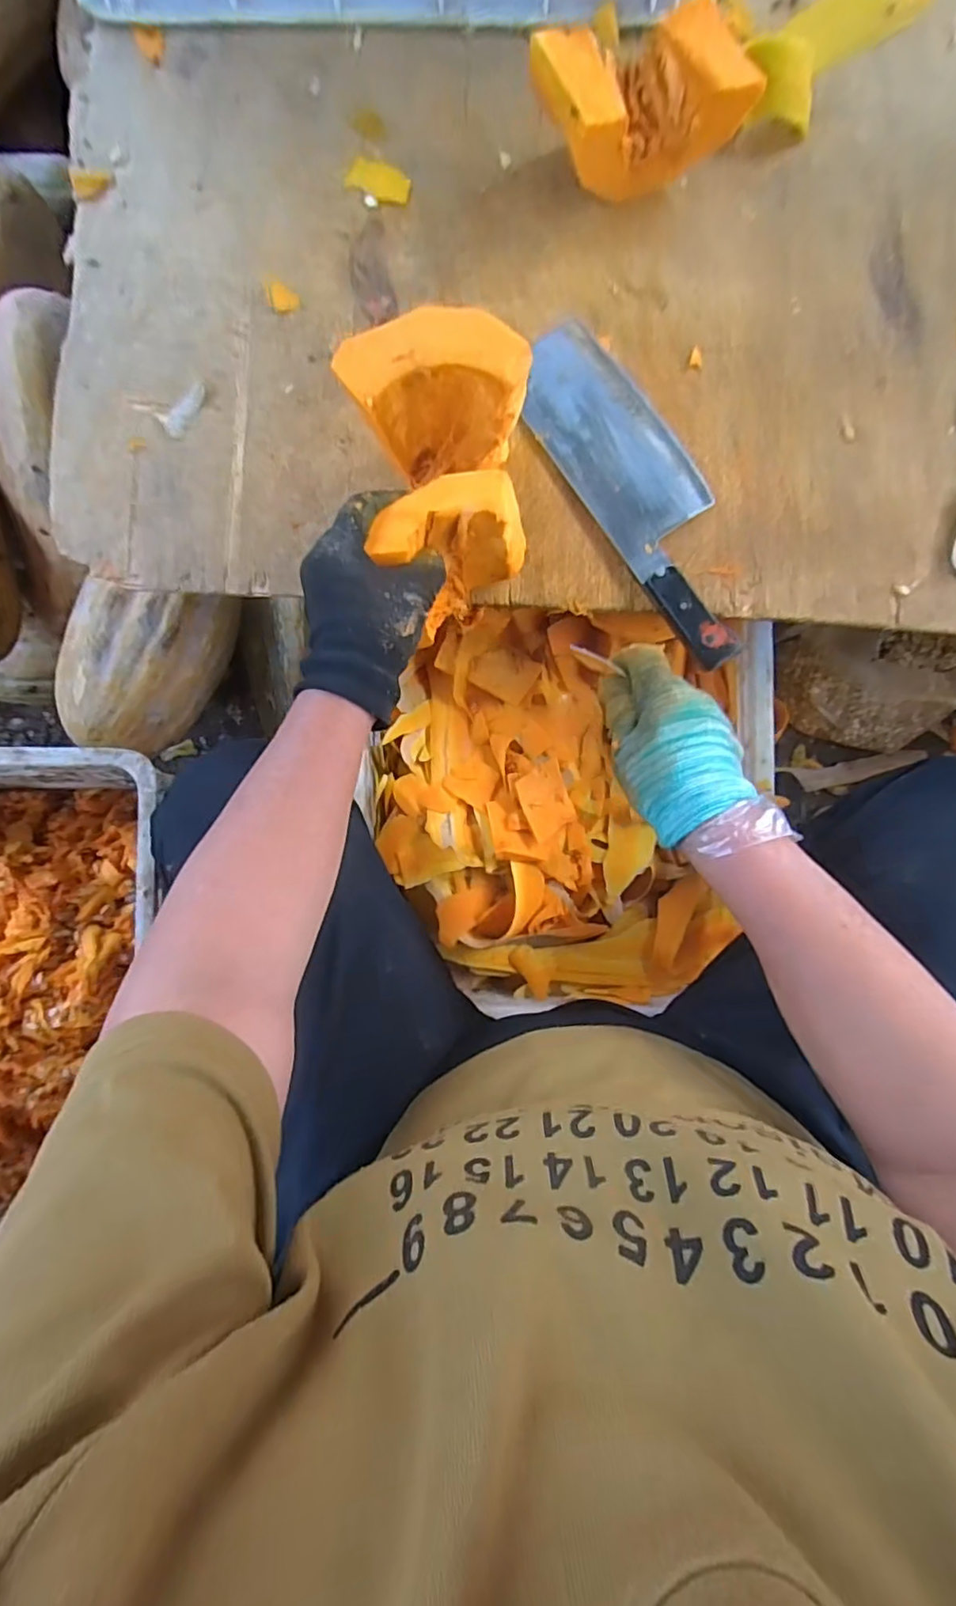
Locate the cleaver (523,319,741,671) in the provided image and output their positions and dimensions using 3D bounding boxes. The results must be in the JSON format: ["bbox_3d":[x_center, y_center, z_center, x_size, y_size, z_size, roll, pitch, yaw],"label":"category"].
[{"bbox_3d":[0.121,-0.229,0.447,0.079,0.030,0.266,-34,91,5],"label":"cleaver"}]

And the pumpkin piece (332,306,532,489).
[{"bbox_3d":[-0.025,-0.265,0.411,0.114,0.112,0.051,-4,91,3],"label":"pumpkin piece"}]

